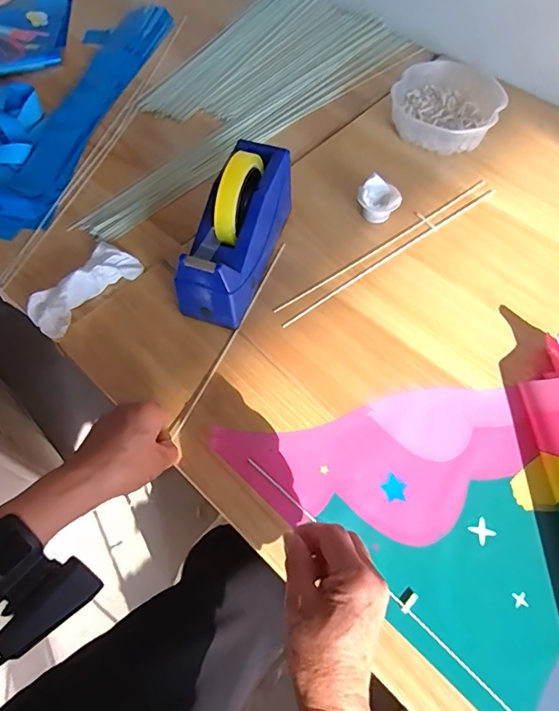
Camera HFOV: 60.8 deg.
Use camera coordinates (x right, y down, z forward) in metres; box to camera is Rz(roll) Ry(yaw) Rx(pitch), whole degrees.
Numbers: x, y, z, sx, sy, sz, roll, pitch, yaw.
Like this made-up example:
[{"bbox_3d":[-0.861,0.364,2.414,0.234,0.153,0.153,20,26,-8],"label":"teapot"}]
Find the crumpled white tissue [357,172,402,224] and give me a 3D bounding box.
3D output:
[{"bbox_3d":[0.127,-0.197,0.612,0.051,0.040,0.043,22,63,11],"label":"crumpled white tissue"}]

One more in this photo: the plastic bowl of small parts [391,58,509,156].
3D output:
[{"bbox_3d":[0.245,-0.366,0.699,0.147,0.047,0.144,0,61,0],"label":"plastic bowl of small parts"}]

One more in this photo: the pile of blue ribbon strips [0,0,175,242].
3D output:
[{"bbox_3d":[-0.361,-0.390,0.724,0.213,0.025,0.569,12,62,6],"label":"pile of blue ribbon strips"}]

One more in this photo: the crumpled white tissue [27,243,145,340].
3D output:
[{"bbox_3d":[-0.229,-0.082,0.553,0.065,0.033,0.136,32,66,16],"label":"crumpled white tissue"}]

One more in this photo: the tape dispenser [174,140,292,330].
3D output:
[{"bbox_3d":[-0.044,-0.144,0.532,0.068,0.129,0.199,19,63,9],"label":"tape dispenser"}]

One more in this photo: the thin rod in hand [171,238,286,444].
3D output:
[{"bbox_3d":[-0.050,-0.030,0.538,0.008,0.009,0.272,22,63,11],"label":"thin rod in hand"}]

